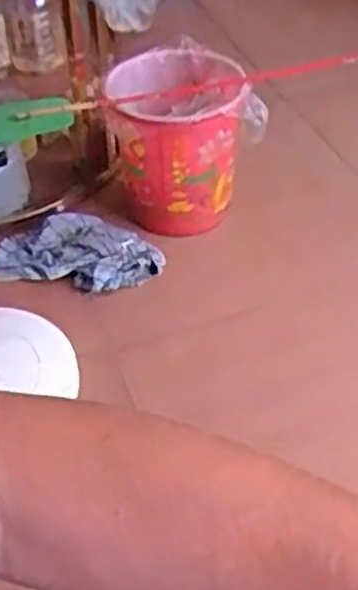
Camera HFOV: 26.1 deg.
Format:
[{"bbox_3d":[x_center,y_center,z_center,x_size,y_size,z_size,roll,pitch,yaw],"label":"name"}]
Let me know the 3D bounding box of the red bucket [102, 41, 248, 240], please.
[{"bbox_3d":[0.001,-0.275,1.420,0.224,0.273,0.231,-1,44,1],"label":"red bucket"}]

